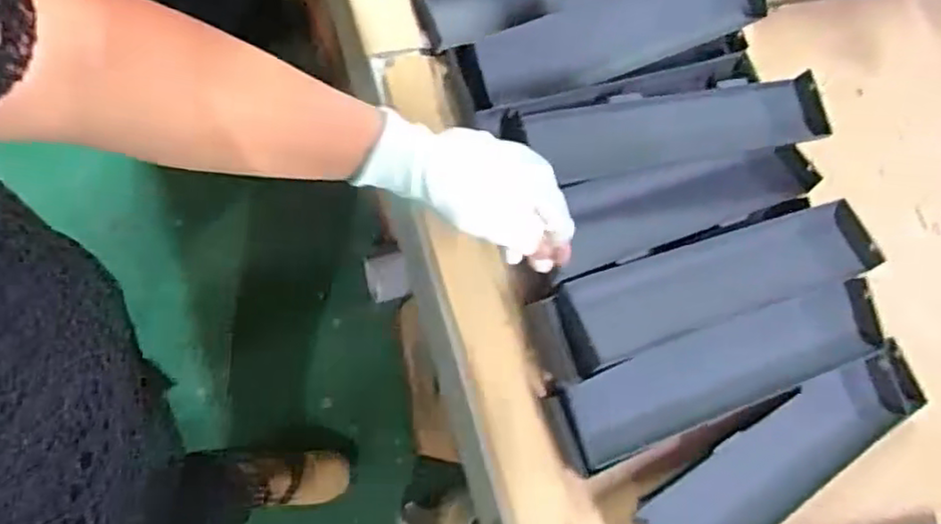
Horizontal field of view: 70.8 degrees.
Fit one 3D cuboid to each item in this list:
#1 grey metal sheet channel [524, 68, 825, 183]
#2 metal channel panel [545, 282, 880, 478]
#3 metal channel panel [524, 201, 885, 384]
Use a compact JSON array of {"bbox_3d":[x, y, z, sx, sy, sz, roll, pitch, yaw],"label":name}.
[{"bbox_3d":[0.205,-0.129,0.634,0.314,0.022,0.074,-11,74,-17],"label":"grey metal sheet channel"},{"bbox_3d":[0.237,0.099,0.611,0.344,0.050,0.081,-16,74,-16],"label":"metal channel panel"},{"bbox_3d":[0.222,0.022,0.616,0.346,0.050,0.075,-16,74,-17],"label":"metal channel panel"}]

